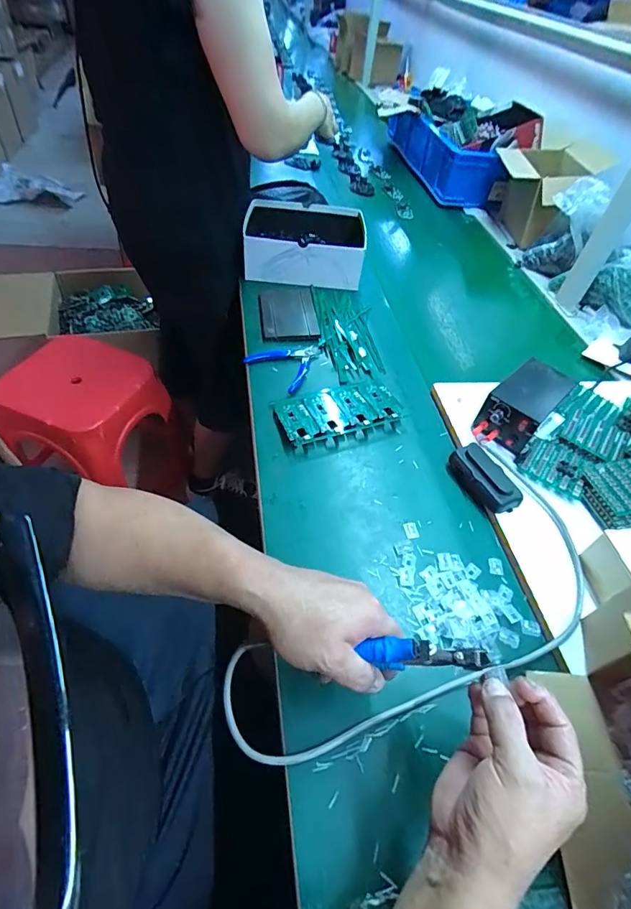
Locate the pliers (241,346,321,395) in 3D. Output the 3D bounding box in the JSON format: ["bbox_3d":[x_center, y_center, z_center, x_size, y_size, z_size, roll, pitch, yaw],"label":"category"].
[{"bbox_3d":[-0.062,-0.157,0.751,0.104,0.016,0.131,19,51,8],"label":"pliers"}]

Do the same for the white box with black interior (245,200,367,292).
[{"bbox_3d":[-0.024,-0.459,0.959,0.250,0.081,0.216,7,50,-2],"label":"white box with black interior"}]

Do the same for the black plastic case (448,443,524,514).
[{"bbox_3d":[0.230,0.035,0.603,0.049,0.030,0.101,-19,56,-22],"label":"black plastic case"}]

